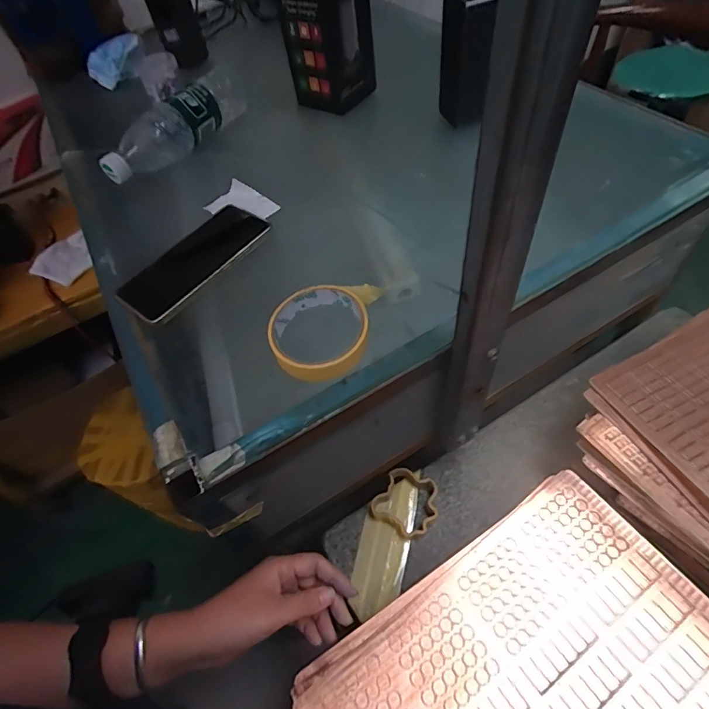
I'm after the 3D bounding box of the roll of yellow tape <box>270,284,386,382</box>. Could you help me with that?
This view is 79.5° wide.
[{"bbox_3d":[-0.028,-0.021,0.363,0.085,0.023,0.101,5,53,10],"label":"roll of yellow tape"}]

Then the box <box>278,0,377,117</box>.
[{"bbox_3d":[-0.032,-0.417,0.563,0.097,0.148,0.086,25,59,23],"label":"box"}]

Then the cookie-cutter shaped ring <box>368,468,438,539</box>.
[{"bbox_3d":[0.064,0.178,0.513,0.072,0.021,0.070,-3,52,4],"label":"cookie-cutter shaped ring"}]

